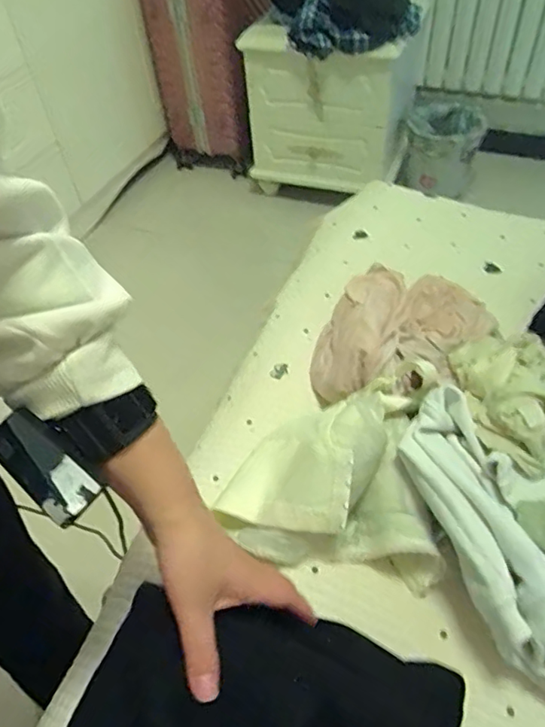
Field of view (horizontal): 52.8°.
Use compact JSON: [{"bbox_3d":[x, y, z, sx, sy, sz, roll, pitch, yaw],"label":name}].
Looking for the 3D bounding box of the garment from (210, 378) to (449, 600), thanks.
[{"bbox_3d":[0.045,0.119,0.497,0.187,0.095,0.160,-9,48,-2],"label":"garment"}]

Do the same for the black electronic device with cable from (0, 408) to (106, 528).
[{"bbox_3d":[-0.132,0.061,0.314,0.067,0.019,0.029,42,59,-1],"label":"black electronic device with cable"}]

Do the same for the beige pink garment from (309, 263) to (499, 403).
[{"bbox_3d":[0.156,-0.044,0.623,0.152,0.100,0.251,29,57,27],"label":"beige pink garment"}]

